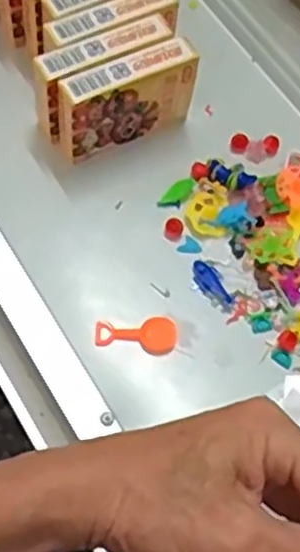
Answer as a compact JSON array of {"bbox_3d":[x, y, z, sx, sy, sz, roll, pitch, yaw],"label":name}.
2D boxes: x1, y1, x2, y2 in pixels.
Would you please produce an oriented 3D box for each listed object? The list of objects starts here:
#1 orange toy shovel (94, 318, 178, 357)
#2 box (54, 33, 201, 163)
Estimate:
[{"bbox_3d":[-0.008,0.036,0.452,0.049,0.010,0.021,5,63,-2],"label":"orange toy shovel"},{"bbox_3d":[-0.015,-0.113,0.491,0.094,0.068,0.021,-25,68,-16],"label":"box"}]

